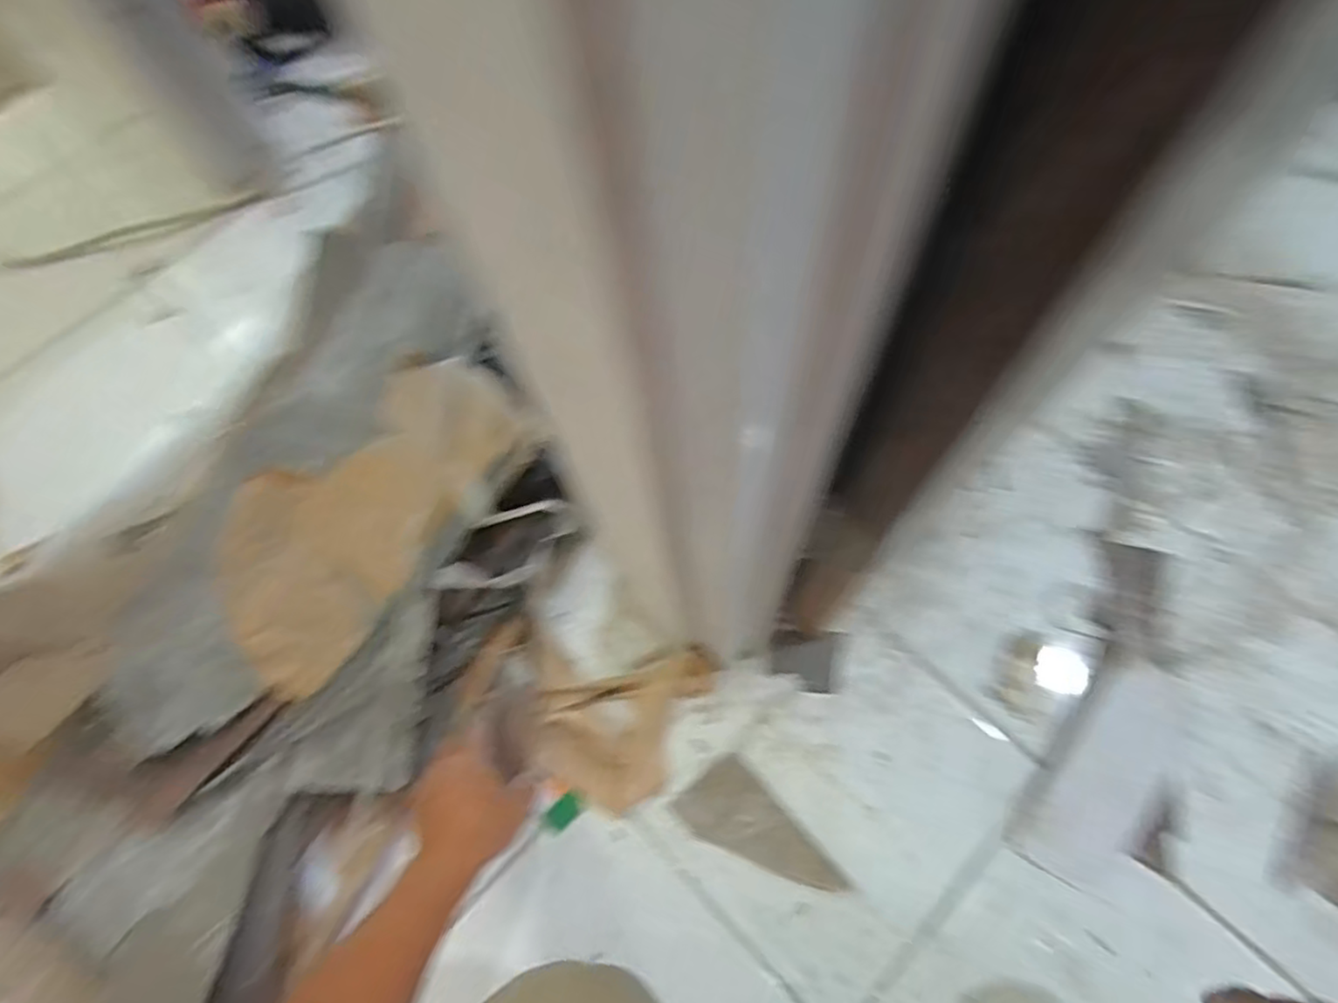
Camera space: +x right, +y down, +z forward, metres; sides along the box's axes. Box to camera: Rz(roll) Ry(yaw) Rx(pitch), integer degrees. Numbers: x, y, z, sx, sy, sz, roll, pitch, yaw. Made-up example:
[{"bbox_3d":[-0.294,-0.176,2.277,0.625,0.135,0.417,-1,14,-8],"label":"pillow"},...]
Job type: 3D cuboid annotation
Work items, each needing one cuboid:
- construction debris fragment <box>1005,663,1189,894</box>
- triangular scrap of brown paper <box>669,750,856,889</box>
[{"bbox_3d":[0.398,0.245,0.614,0.082,0.008,0.206,35,82,10],"label":"construction debris fragment"},{"bbox_3d":[0.080,0.311,0.617,0.076,0.011,0.147,-40,72,-12],"label":"triangular scrap of brown paper"}]

